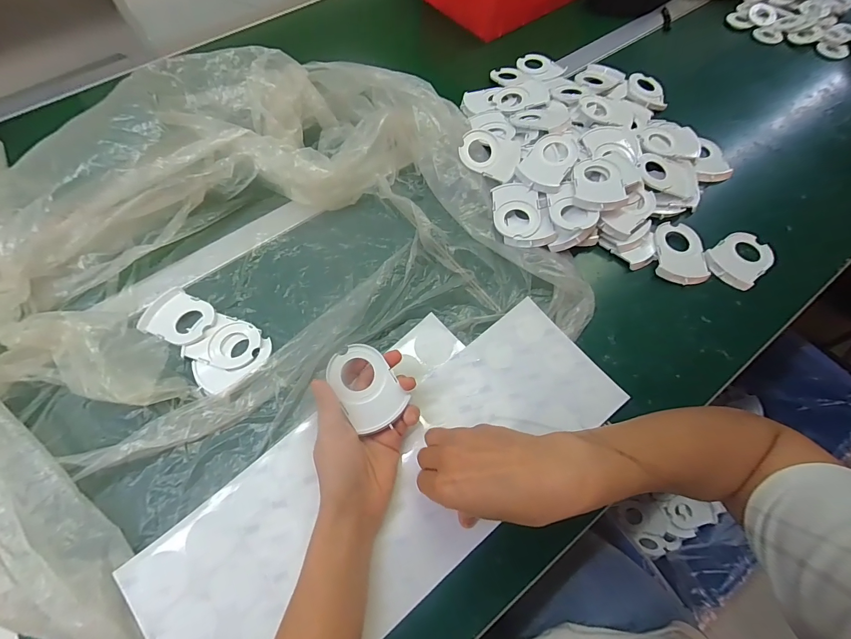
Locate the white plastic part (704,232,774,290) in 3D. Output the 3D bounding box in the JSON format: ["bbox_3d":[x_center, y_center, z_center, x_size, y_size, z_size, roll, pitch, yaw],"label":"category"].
[{"bbox_3d":[0.368,-0.075,0.438,0.079,0.017,0.057,-38,69,-17],"label":"white plastic part"}]

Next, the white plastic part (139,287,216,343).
[{"bbox_3d":[-0.267,-0.001,0.409,0.079,0.013,0.057,27,67,13],"label":"white plastic part"}]

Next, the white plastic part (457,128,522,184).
[{"bbox_3d":[0.080,-0.206,0.474,0.071,0.018,0.059,17,85,5],"label":"white plastic part"}]

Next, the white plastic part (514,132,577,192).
[{"bbox_3d":[0.153,-0.195,0.467,0.056,0.027,0.086,32,70,11],"label":"white plastic part"}]

